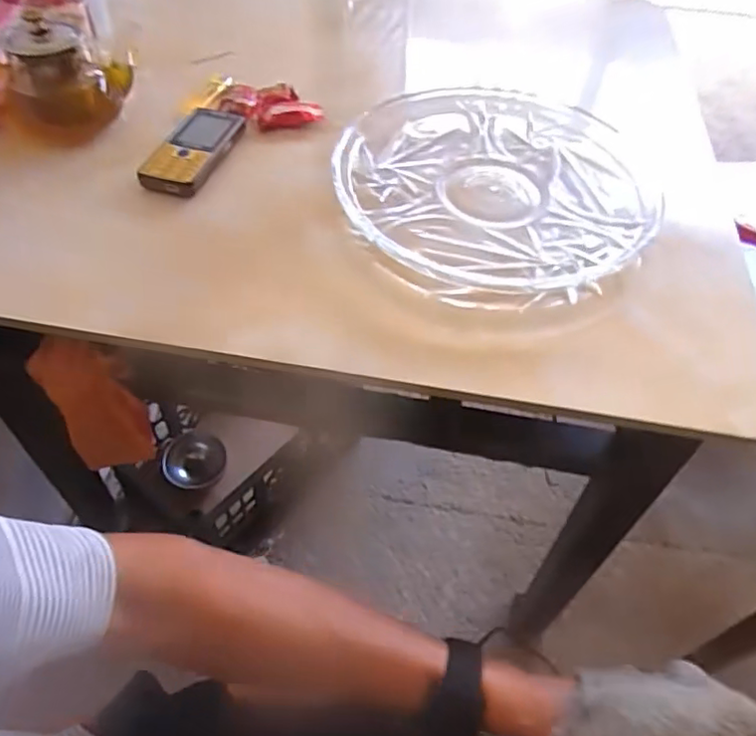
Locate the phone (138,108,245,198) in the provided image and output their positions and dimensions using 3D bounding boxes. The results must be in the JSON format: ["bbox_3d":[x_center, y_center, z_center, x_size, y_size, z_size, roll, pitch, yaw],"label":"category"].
[{"bbox_3d":[-0.176,-0.208,0.576,0.051,0.023,0.122,18,53,11],"label":"phone"}]

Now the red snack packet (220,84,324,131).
[{"bbox_3d":[-0.112,-0.279,0.638,0.101,0.021,0.066,-5,52,-7],"label":"red snack packet"}]

